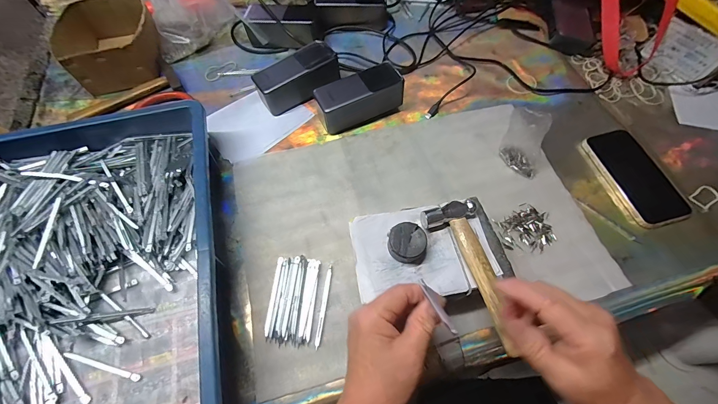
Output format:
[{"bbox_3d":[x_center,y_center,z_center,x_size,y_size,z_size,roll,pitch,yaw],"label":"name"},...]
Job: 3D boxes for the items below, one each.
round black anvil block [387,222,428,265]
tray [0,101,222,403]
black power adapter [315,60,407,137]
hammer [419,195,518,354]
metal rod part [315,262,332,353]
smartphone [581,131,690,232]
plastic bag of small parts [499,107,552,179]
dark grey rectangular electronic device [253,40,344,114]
[{"bbox_3d":[0.050,0.043,0.324,0.040,0.018,0.039,0,63,0],"label":"round black anvil block"},{"bbox_3d":[-0.290,0.092,0.332,0.281,0.085,0.425,-13,64,-7],"label":"tray"},{"bbox_3d":[0.003,-0.156,0.478,0.129,0.056,0.058,-19,65,-9],"label":"black power adapter"},{"bbox_3d":[0.121,0.069,0.313,0.056,0.018,0.151,-19,65,-9],"label":"hammer"},{"bbox_3d":[-0.041,0.119,0.363,0.007,0.008,0.091,6,63,3],"label":"metal rod part"},{"bbox_3d":[0.389,-0.037,0.444,0.075,0.018,0.152,-13,64,-7],"label":"smartphone"},{"bbox_3d":[0.226,-0.082,0.427,0.030,0.095,0.049,-25,44,-11],"label":"plastic bag of small parts"},{"bbox_3d":[-0.097,-0.196,0.496,0.132,0.056,0.061,-28,67,-14],"label":"dark grey rectangular electronic device"}]

